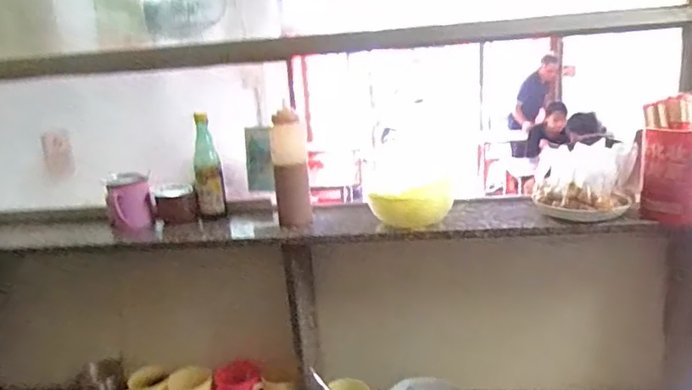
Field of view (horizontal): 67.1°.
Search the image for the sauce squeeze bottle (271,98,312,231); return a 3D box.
[{"bbox_3d":[-0.115,-0.050,1.099,0.074,0.237,0.059,-6,14,-6],"label":"sauce squeeze bottle"}]

